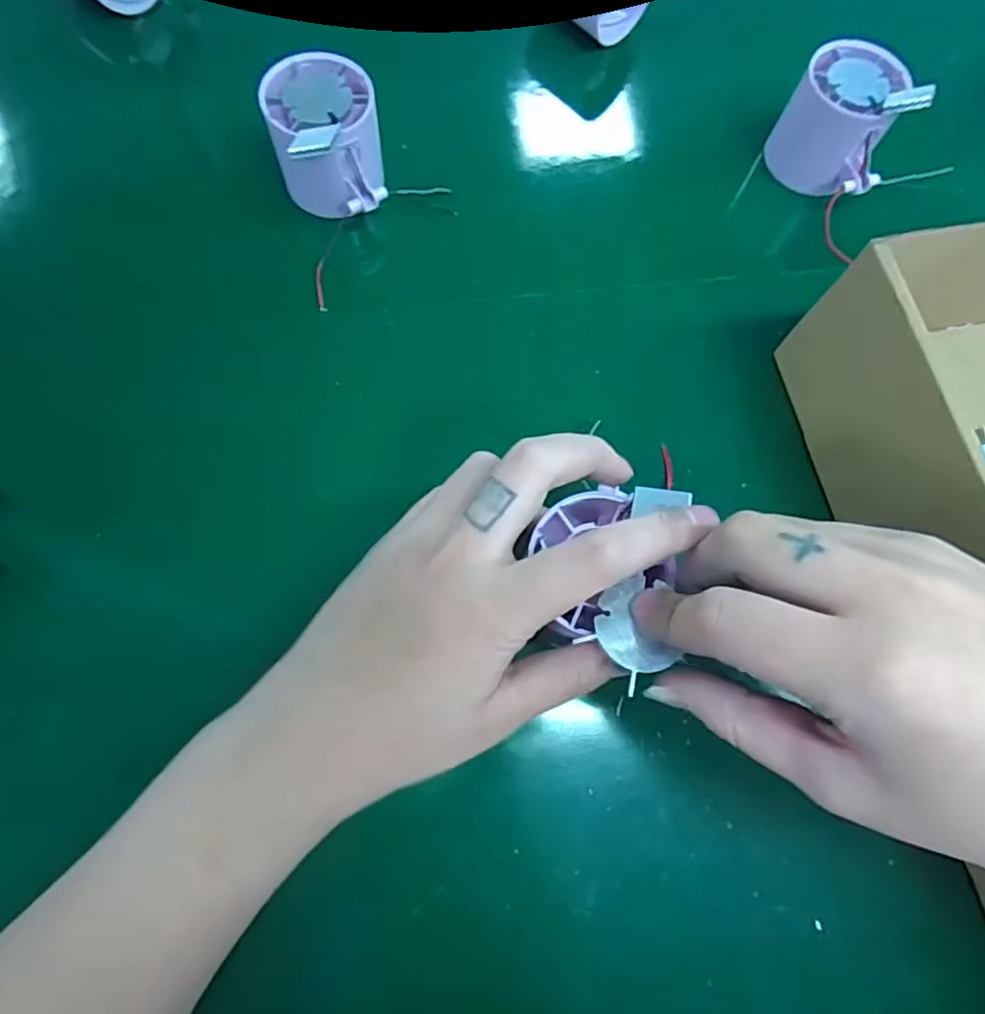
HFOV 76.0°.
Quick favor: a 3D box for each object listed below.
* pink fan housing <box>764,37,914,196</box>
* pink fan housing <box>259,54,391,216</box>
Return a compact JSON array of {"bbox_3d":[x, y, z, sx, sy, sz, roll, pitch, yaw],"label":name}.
[{"bbox_3d":[0.190,-0.211,0.347,0.057,0.053,0.048,32,73,8],"label":"pink fan housing"},{"bbox_3d":[-0.084,-0.189,0.326,0.056,0.053,0.056,-12,73,-7],"label":"pink fan housing"}]

